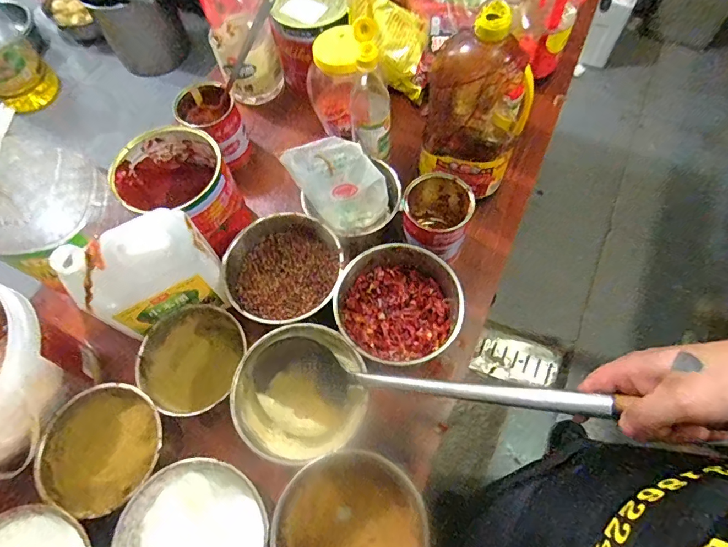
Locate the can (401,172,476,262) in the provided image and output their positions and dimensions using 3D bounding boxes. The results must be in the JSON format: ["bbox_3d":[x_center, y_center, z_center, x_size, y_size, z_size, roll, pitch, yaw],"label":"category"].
[{"bbox_3d":[0.111,-0.086,0.694,0.101,0.124,0.102,-1,65,2],"label":"can"}]

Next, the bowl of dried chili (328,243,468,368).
[{"bbox_3d":[0.049,0.039,0.640,0.169,0.079,0.159,-1,65,2],"label":"bowl of dried chili"}]

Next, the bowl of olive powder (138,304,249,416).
[{"bbox_3d":[-0.236,0.123,0.631,0.136,0.088,0.141,-1,65,2],"label":"bowl of olive powder"}]

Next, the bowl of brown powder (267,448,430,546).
[{"bbox_3d":[-0.014,0.307,0.529,0.164,0.100,0.166,-1,65,2],"label":"bowl of brown powder"}]

